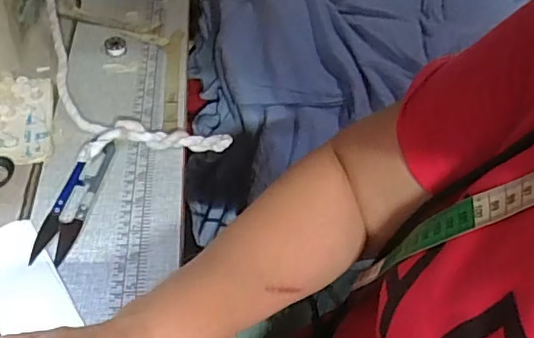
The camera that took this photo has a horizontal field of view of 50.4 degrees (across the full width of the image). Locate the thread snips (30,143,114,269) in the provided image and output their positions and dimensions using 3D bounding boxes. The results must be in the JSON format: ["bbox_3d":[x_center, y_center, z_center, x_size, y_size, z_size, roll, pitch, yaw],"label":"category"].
[{"bbox_3d":[-0.147,0.022,0.433,0.026,0.012,0.108,10,50,3],"label":"thread snips"}]

